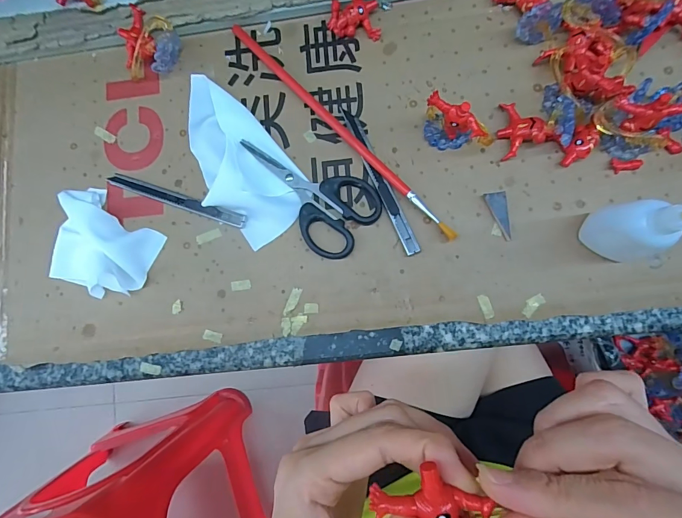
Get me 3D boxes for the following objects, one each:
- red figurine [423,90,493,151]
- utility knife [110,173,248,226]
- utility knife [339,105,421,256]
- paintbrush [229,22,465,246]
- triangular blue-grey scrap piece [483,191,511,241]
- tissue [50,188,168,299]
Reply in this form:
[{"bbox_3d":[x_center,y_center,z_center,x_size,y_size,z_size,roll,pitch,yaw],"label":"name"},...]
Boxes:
[{"bbox_3d":[0.086,-0.098,0.296,0.052,0.049,0.023,30,87,7],"label":"red figurine"},{"bbox_3d":[-0.138,-0.050,0.327,0.126,0.010,0.011,19,85,6],"label":"utility knife"},{"bbox_3d":[0.030,-0.065,0.315,0.013,0.011,0.134,-24,82,2],"label":"utility knife"},{"bbox_3d":[-0.003,-0.108,0.320,0.008,0.016,0.259,-44,83,0],"label":"paintbrush"},{"bbox_3d":[0.123,-0.033,0.305,0.015,0.008,0.038,-8,83,4],"label":"triangular blue-grey scrap piece"},{"bbox_3d":[-0.194,-0.010,0.315,0.079,0.027,0.076,22,86,7],"label":"tissue"}]

